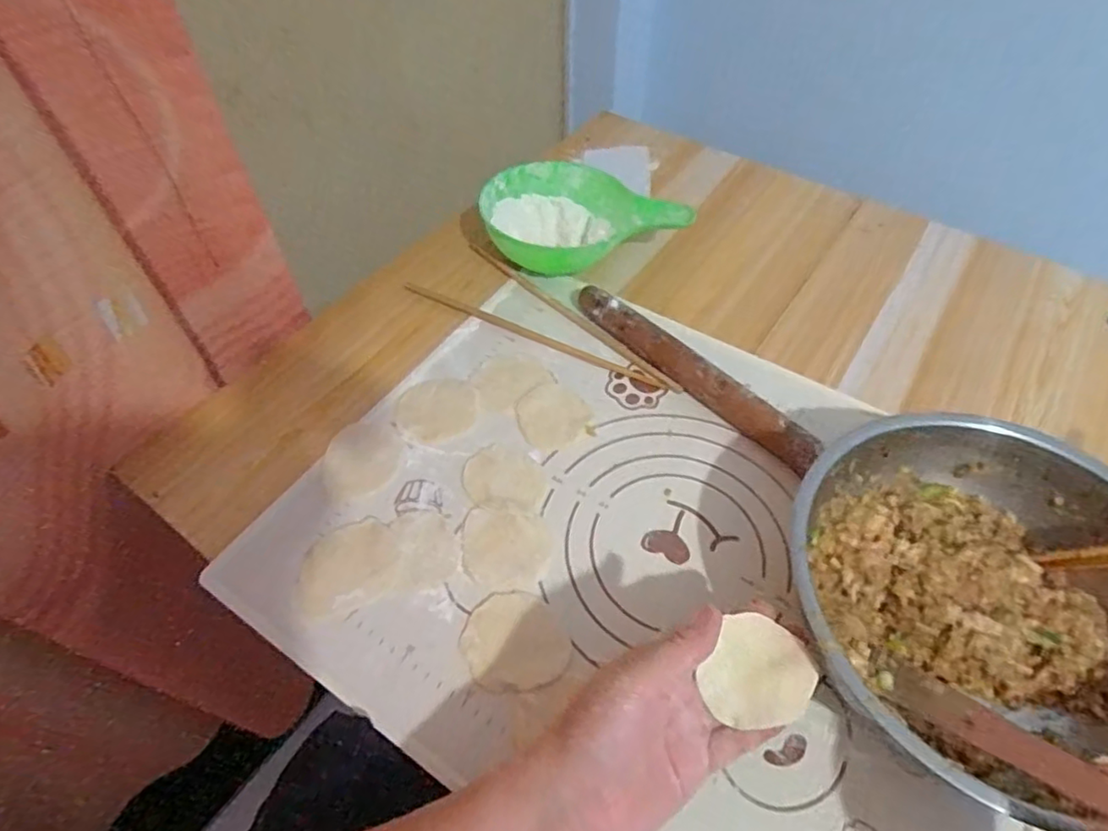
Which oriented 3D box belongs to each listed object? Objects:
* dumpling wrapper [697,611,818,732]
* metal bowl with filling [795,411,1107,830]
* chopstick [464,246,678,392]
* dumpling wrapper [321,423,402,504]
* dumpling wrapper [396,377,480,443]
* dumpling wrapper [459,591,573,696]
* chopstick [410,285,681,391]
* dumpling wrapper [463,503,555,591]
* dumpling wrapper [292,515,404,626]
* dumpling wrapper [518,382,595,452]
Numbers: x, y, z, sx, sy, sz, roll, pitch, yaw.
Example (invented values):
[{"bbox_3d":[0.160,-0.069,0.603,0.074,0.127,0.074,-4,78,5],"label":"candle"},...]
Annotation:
[{"bbox_3d":[0.109,0.137,0.323,0.052,0.004,0.054,24,75,12],"label":"dumpling wrapper"},{"bbox_3d":[0.248,0.109,0.362,0.215,0.086,0.208,0,53,0],"label":"metal bowl with filling"},{"bbox_3d":[0.010,-0.098,0.562,0.012,0.011,0.265,-38,62,-25],"label":"chopstick"},{"bbox_3d":[-0.148,0.033,0.468,0.058,0.004,0.067,-19,56,-15],"label":"dumpling wrapper"},{"bbox_3d":[-0.095,-0.007,0.500,0.064,0.004,0.064,-11,52,-4],"label":"dumpling wrapper"},{"bbox_3d":[-0.025,0.143,0.388,0.063,0.004,0.065,0,53,0],"label":"dumpling wrapper"},{"bbox_3d":[-0.019,-0.070,0.541,0.271,0.006,0.012,24,56,16],"label":"chopstick"},{"bbox_3d":[-0.032,0.091,0.425,0.061,0.004,0.060,0,53,0],"label":"dumpling wrapper"},{"bbox_3d":[-0.141,0.102,0.414,0.071,0.004,0.059,-23,57,-17],"label":"dumpling wrapper"},{"bbox_3d":[-0.001,-0.001,0.493,0.057,0.004,0.060,0,53,0],"label":"dumpling wrapper"}]

